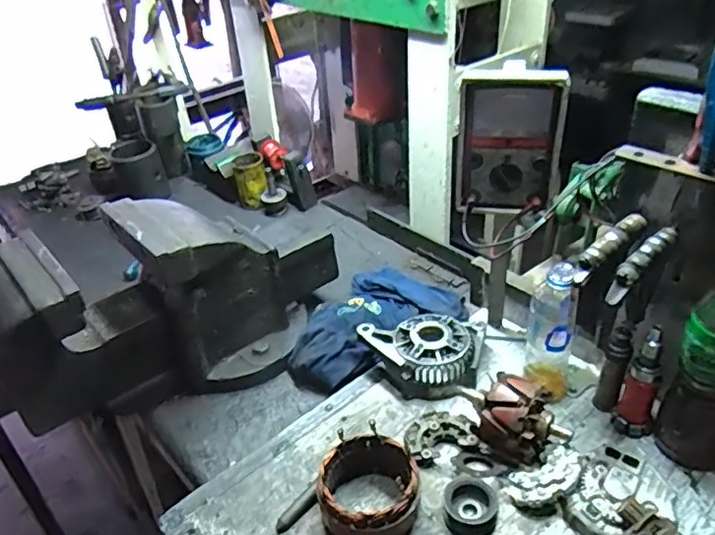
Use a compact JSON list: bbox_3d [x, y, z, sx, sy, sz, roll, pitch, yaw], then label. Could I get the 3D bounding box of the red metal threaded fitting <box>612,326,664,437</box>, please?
[{"bbox_3d":[0.351,0.144,0.716,0.041,0.153,0.038,17,40,27],"label":"red metal threaded fitting"}]

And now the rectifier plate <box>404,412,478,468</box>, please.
[{"bbox_3d":[0.103,0.217,0.751,0.089,0.024,0.065,-15,36,-15],"label":"rectifier plate"}]

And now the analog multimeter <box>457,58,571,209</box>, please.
[{"bbox_3d":[0.188,-0.153,0.716,0.122,0.171,0.035,6,36,14],"label":"analog multimeter"}]

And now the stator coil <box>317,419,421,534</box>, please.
[{"bbox_3d":[0.014,0.256,0.662,0.109,0.076,0.115,-3,35,2],"label":"stator coil"}]

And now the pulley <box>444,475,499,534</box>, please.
[{"bbox_3d":[0.129,0.271,0.661,0.057,0.035,0.060,-3,35,2],"label":"pulley"}]

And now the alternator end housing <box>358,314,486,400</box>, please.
[{"bbox_3d":[0.090,0.123,0.849,0.180,0.066,0.132,3,36,10],"label":"alternator end housing"}]

